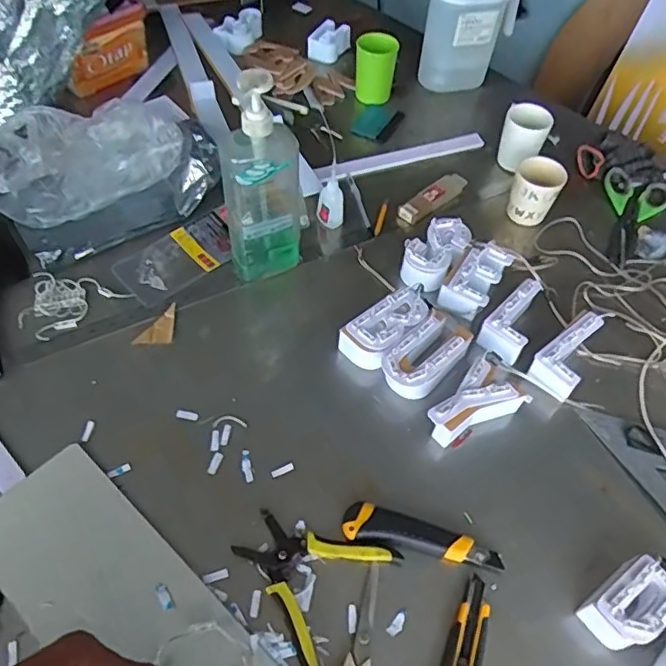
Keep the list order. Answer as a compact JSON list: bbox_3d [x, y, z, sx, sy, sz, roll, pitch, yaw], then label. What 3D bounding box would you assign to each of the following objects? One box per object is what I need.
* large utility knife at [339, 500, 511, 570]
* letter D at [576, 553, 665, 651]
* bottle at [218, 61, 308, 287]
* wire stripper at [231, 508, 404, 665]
[{"bbox_3d":[0.094,0.214,0.615,0.166,0.018,0.038,10,55,5],"label":"large utility knife"},{"bbox_3d":[0.293,0.267,0.576,0.088,0.054,0.060,-30,61,-21],"label":"letter D"},{"bbox_3d":[-0.086,-0.182,0.729,0.103,0.287,0.063,-14,56,-12],"label":"bottle"},{"bbox_3d":[-0.030,0.244,0.590,0.144,0.013,0.138,28,58,17],"label":"wire stripper"}]

